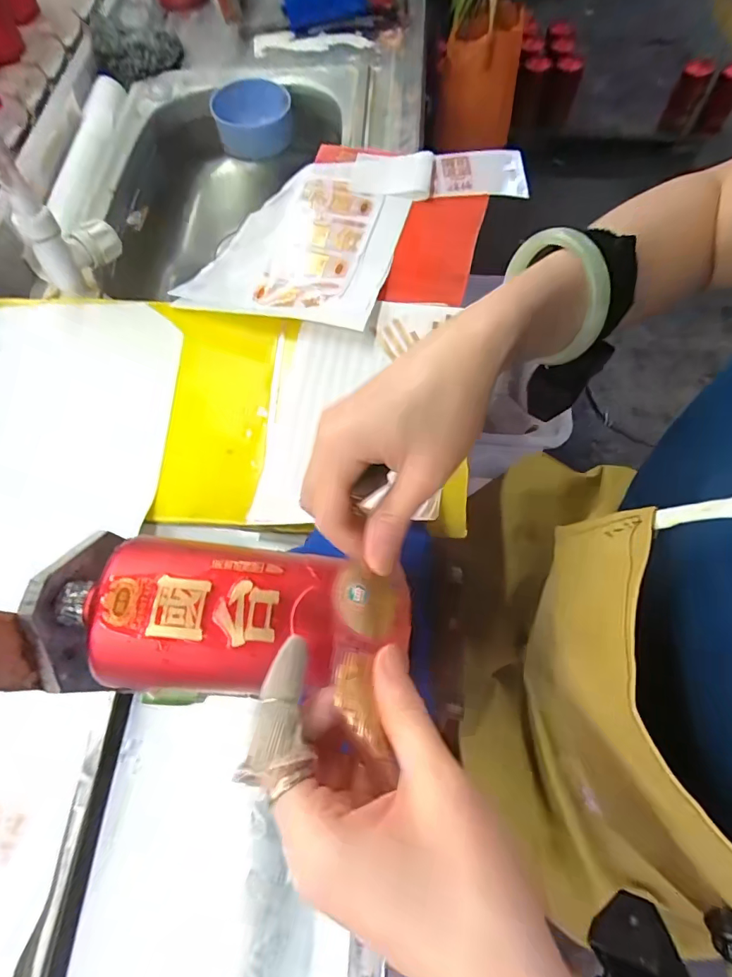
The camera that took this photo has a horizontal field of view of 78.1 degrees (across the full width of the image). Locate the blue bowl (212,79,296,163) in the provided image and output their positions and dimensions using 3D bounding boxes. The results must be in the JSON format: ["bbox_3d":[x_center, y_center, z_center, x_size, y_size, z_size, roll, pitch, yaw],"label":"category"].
[{"bbox_3d":[-0.162,-0.537,0.657,0.109,0.057,0.102,-12,69,-3],"label":"blue bowl"}]

